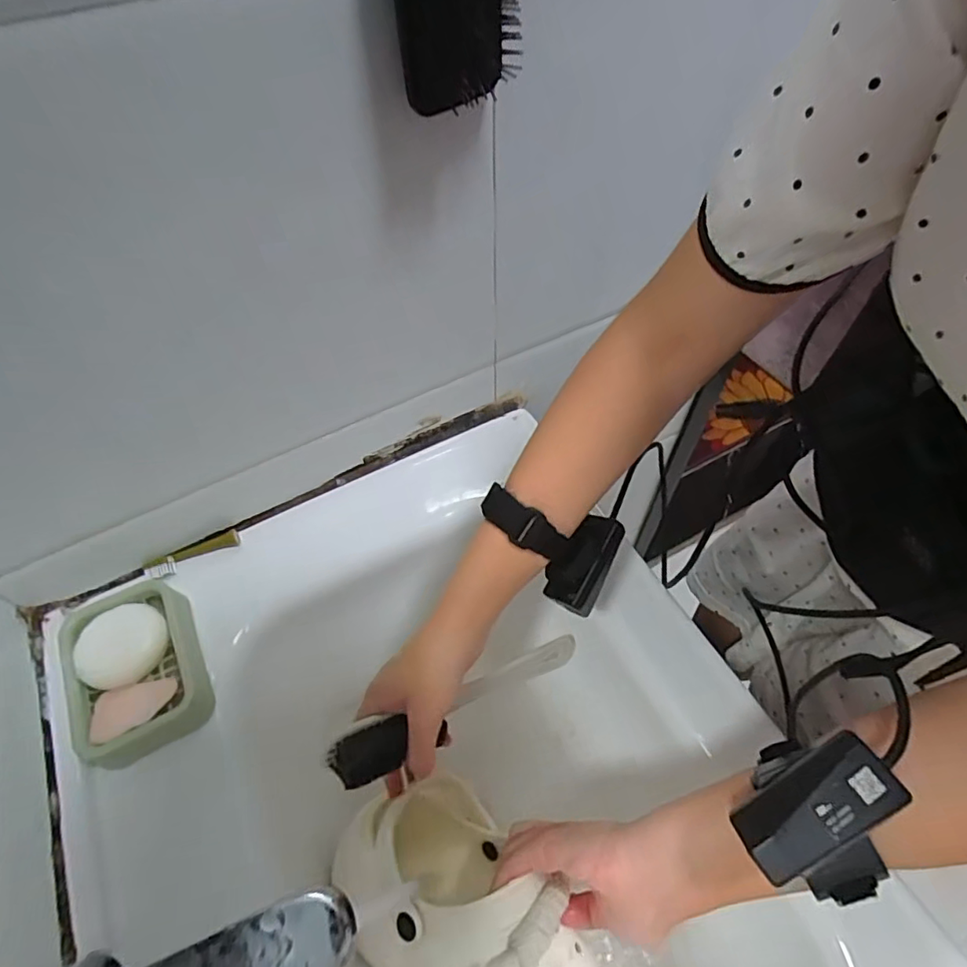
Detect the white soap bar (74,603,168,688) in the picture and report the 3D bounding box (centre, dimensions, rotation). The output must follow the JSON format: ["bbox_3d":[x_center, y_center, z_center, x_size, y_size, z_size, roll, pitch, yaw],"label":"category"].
[{"bbox_3d":[-0.278,0.127,0.428,0.056,0.027,0.063,6,56,6],"label":"white soap bar"}]

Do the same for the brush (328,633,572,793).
[{"bbox_3d":[-0.007,0.164,0.420,0.225,0.036,0.033,-6,48,-42],"label":"brush"}]

